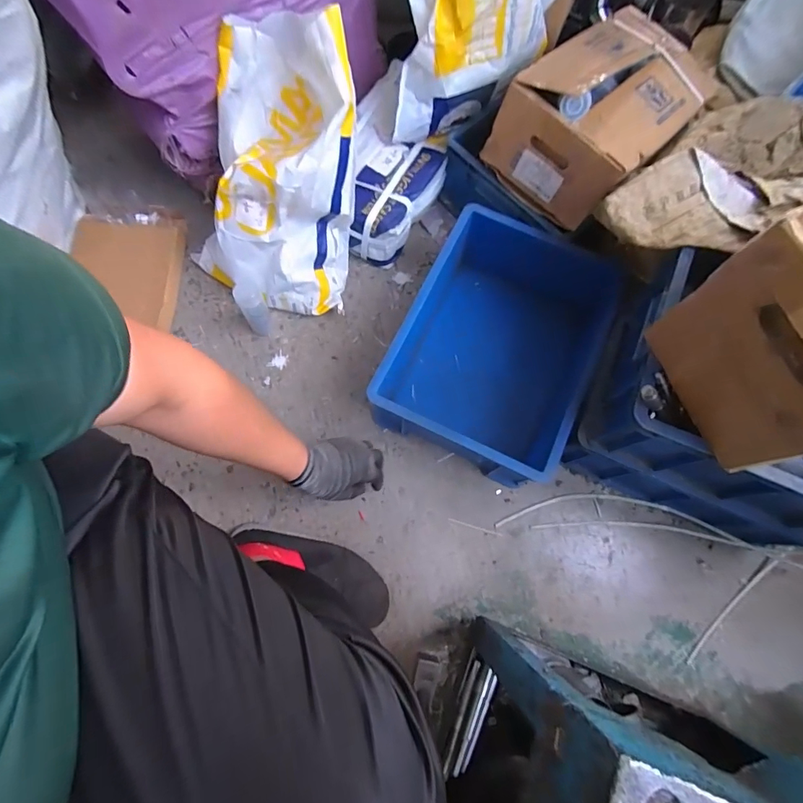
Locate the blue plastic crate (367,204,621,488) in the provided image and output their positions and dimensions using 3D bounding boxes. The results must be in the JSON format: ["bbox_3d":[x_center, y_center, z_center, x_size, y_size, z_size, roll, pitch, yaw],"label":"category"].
[{"bbox_3d":[0.161,-0.093,0.741,0.297,0.142,0.390,27,75,6],"label":"blue plastic crate"}]

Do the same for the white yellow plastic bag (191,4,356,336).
[{"bbox_3d":[-0.216,-0.355,0.689,0.312,0.335,0.309,-40,79,-12],"label":"white yellow plastic bag"}]

